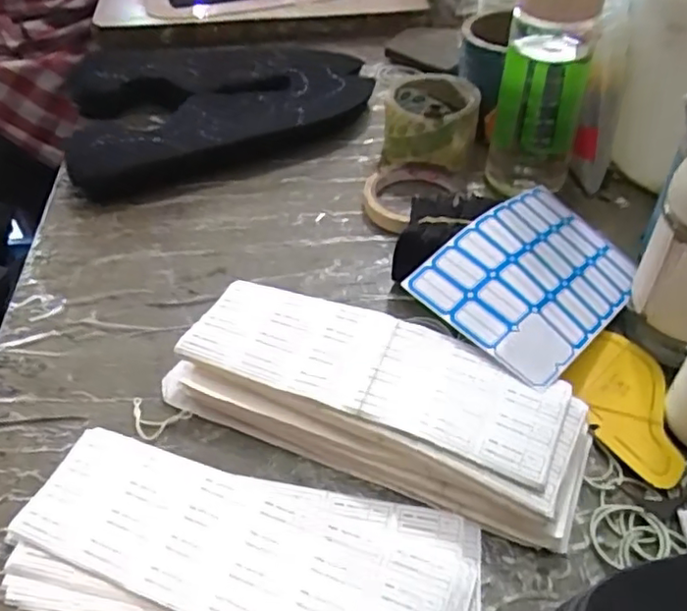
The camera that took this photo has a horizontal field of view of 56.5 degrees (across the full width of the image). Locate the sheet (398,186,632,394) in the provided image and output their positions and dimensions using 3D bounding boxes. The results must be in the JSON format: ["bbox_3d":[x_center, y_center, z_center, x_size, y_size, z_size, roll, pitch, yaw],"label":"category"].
[{"bbox_3d":[0.147,-0.024,0.479,0.117,0.022,0.185,44,52,16],"label":"sheet"}]

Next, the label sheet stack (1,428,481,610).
[{"bbox_3d":[-0.058,0.144,0.371,0.266,0.010,0.109,11,47,13],"label":"label sheet stack"}]

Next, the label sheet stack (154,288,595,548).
[{"bbox_3d":[0.020,0.057,0.421,0.270,0.040,0.101,19,49,19],"label":"label sheet stack"}]

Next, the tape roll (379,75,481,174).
[{"bbox_3d":[0.088,-0.185,0.648,0.095,0.060,0.097,3,46,6],"label":"tape roll"}]

